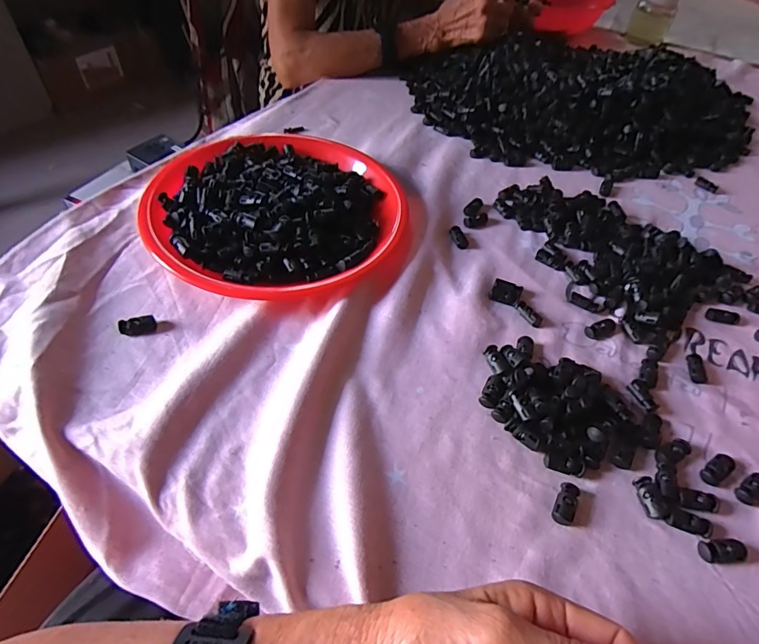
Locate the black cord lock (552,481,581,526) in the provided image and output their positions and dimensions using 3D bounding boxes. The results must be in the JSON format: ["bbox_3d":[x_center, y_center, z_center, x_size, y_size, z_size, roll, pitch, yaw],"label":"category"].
[{"bbox_3d":[0.130,0.125,0.308,0.014,0.008,0.029,27,56,15],"label":"black cord lock"}]

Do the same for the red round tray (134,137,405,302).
[{"bbox_3d":[-0.104,-0.126,0.468,0.248,0.037,0.248,2,53,-3],"label":"red round tray"}]

